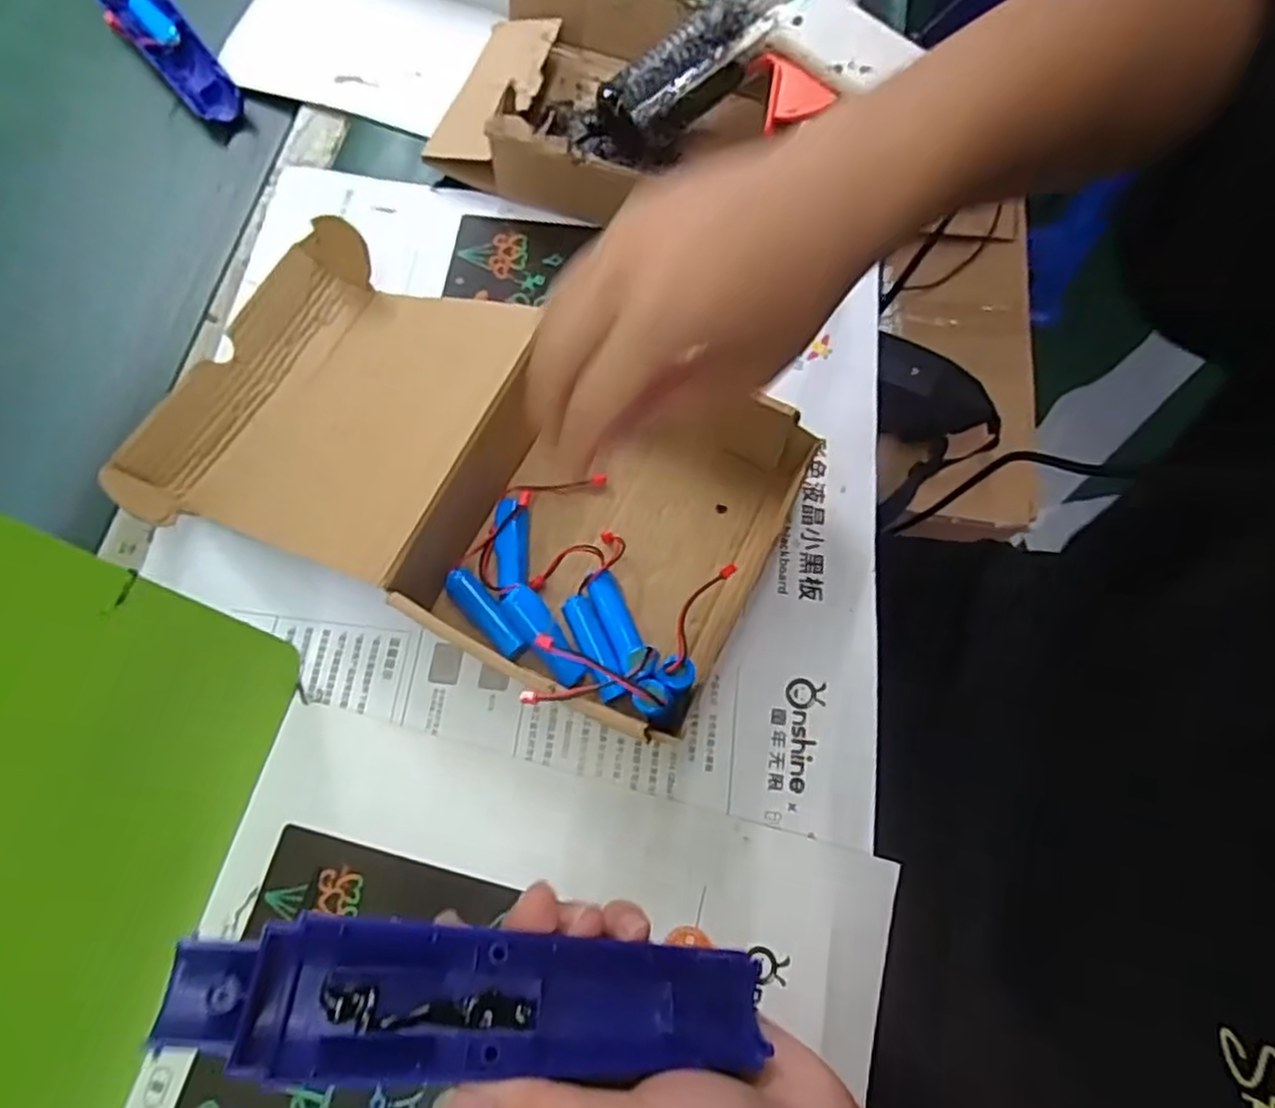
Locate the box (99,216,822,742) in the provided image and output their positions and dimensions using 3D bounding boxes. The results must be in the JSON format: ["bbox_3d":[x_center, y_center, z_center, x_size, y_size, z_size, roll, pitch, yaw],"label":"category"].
[{"bbox_3d":[-0.085,-0.047,0.364,0.303,0.055,0.169,24,72,6],"label":"box"}]

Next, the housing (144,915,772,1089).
[{"bbox_3d":[-0.042,0.128,0.214,0.165,0.024,0.034,10,71,-15],"label":"housing"}]

